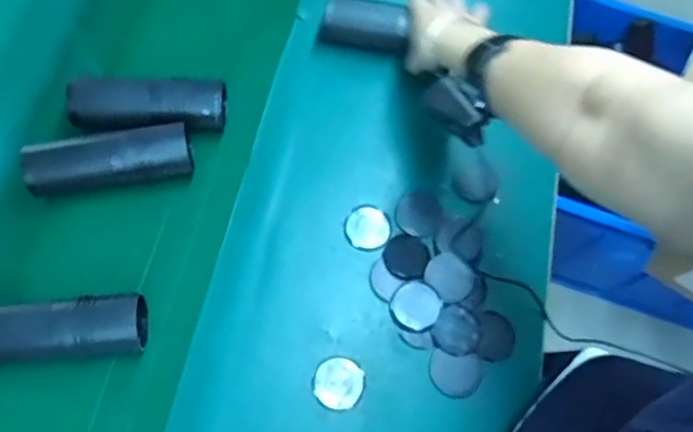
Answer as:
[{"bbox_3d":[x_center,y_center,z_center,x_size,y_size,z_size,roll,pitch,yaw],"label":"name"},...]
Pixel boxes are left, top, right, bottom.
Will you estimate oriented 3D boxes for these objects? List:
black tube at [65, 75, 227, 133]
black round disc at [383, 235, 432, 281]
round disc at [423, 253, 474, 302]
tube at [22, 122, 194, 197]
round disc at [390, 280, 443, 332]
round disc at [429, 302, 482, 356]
[{"bbox_3d":[-0.216,-0.121,0.639,0.165,0.057,0.044,1,68,-5],"label":"black tube"},{"bbox_3d":[0.063,0.043,0.616,0.046,0.004,0.049,1,60,-1],"label":"black round disc"},{"bbox_3d":[0.106,0.062,0.604,0.044,0.009,0.049,-40,77,-18],"label":"round disc"},{"bbox_3d":[-0.243,-0.056,0.606,0.166,0.048,0.044,-9,69,-9],"label":"tube"},{"bbox_3d":[0.070,0.091,0.594,0.047,0.004,0.049,2,68,-5],"label":"round disc"},{"bbox_3d":[0.111,0.114,0.588,0.046,0.004,0.050,2,68,-5],"label":"round disc"}]

